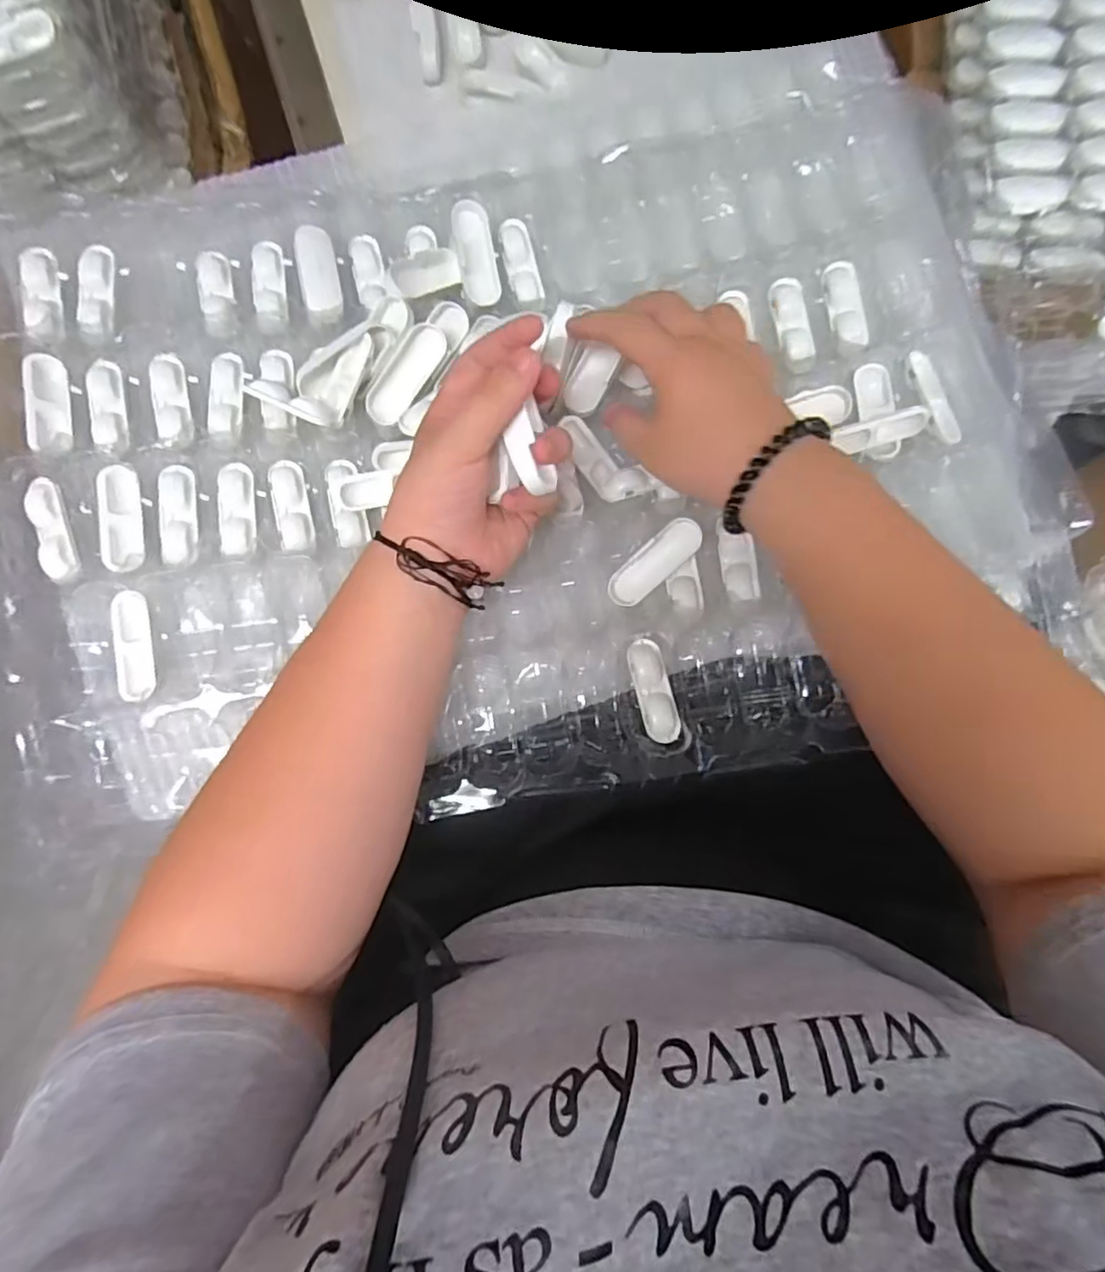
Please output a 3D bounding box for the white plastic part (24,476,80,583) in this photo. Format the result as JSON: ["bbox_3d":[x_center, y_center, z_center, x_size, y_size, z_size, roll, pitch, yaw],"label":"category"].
[{"bbox_3d":[-0.284,-0.060,0.360,0.017,0.007,0.059,-16,91,1],"label":"white plastic part"}]

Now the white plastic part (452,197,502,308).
[{"bbox_3d":[-0.048,-0.246,0.413,0.023,0.017,0.064,-14,91,1],"label":"white plastic part"}]

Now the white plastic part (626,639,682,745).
[{"bbox_3d":[0.061,0.033,0.381,0.021,0.012,0.061,-14,91,1],"label":"white plastic part"}]

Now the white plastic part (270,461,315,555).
[{"bbox_3d":[-0.158,-0.078,0.383,0.018,0.008,0.062,-16,78,1],"label":"white plastic part"}]

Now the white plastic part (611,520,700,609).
[{"bbox_3d":[0.062,-0.045,0.386,0.065,0.010,0.023,-42,90,17],"label":"white plastic part"}]

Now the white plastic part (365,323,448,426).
[{"bbox_3d":[-0.089,-0.160,0.390,0.024,0.015,0.064,38,91,0],"label":"white plastic part"}]

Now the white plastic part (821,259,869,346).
[{"bbox_3d":[0.189,-0.213,0.406,0.021,0.012,0.058,-11,91,1],"label":"white plastic part"}]

